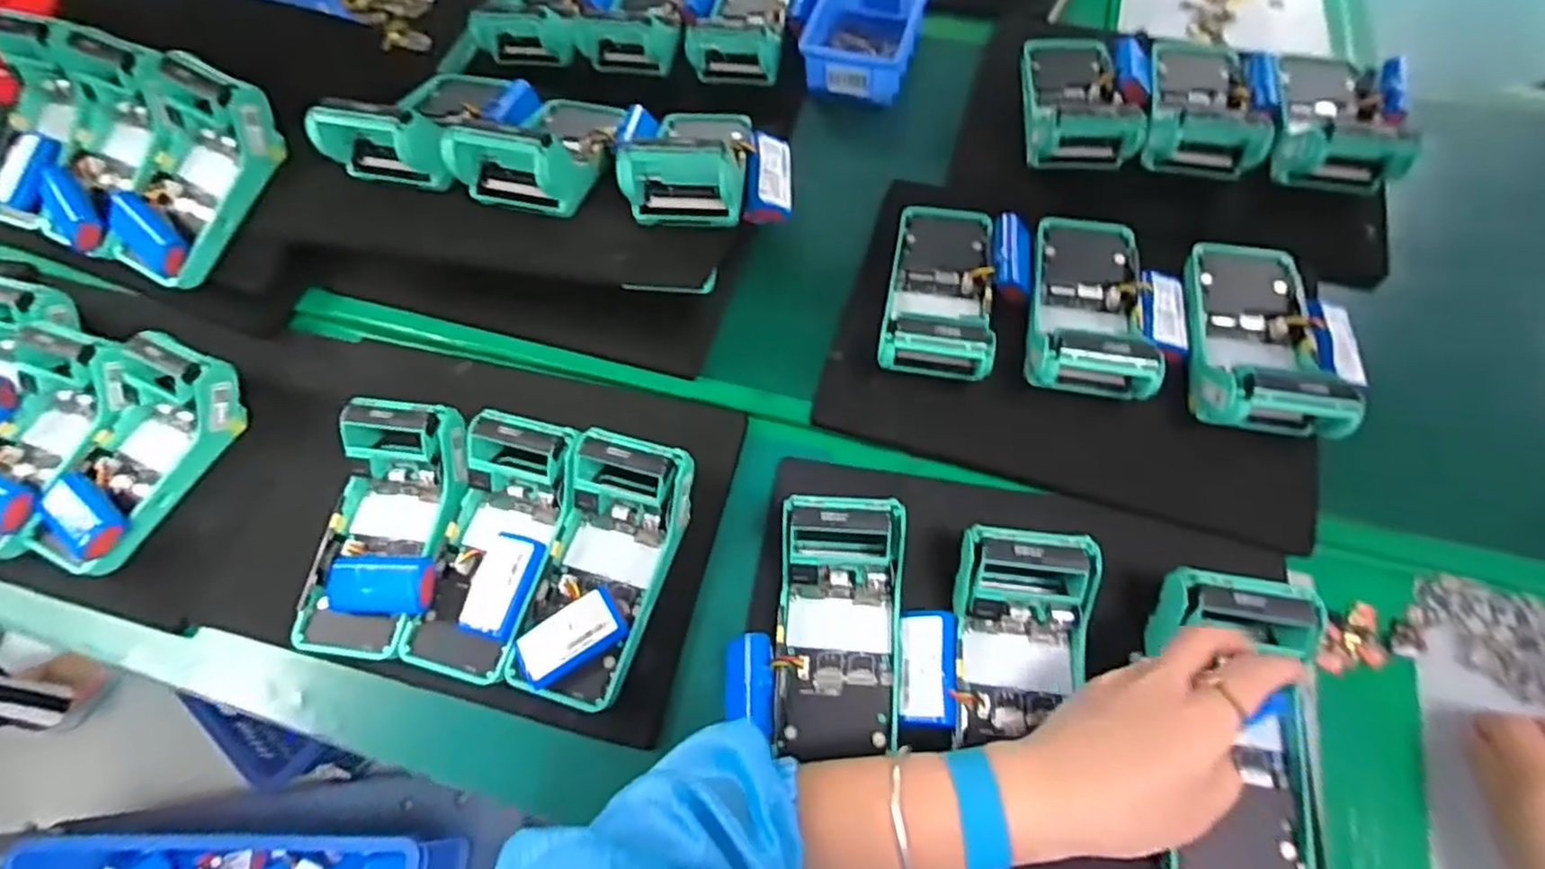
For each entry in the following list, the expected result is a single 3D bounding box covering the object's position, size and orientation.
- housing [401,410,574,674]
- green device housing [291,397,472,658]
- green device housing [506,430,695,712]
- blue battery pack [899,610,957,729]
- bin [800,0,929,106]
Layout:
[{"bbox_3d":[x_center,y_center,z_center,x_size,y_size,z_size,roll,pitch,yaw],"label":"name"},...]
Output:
[{"bbox_3d":[-0.185,0.075,0.482,0.079,0.053,0.171,14,78,9],"label":"housing"},{"bbox_3d":[-0.266,0.064,0.484,0.096,0.070,0.167,2,65,3],"label":"green device housing"},{"bbox_3d":[-0.112,0.087,0.458,0.080,0.058,0.168,15,66,9],"label":"green device housing"},{"bbox_3d":[0.094,0.140,0.424,0.032,0.011,0.067,5,65,4],"label":"blue battery pack"},{"bbox_3d":[0.094,-0.401,0.695,0.103,0.051,0.149,14,66,9],"label":"bin"}]

